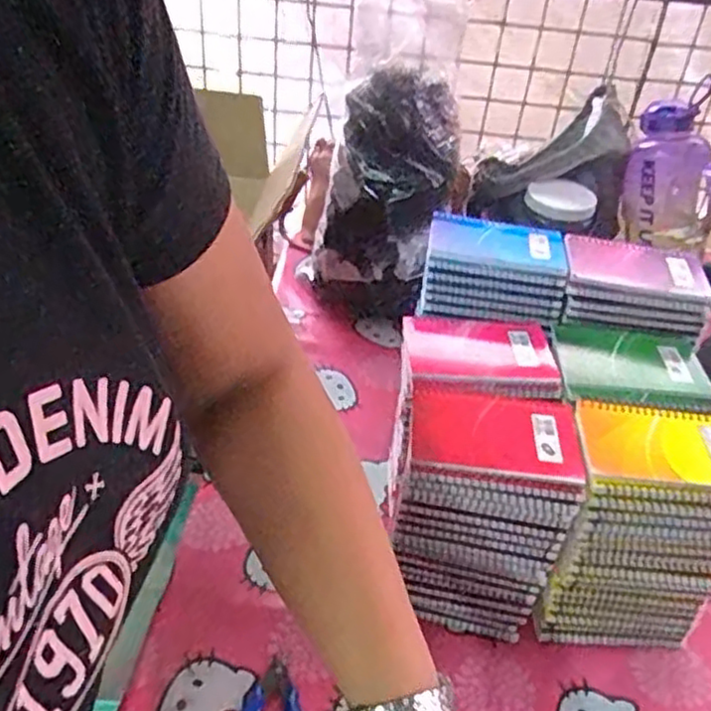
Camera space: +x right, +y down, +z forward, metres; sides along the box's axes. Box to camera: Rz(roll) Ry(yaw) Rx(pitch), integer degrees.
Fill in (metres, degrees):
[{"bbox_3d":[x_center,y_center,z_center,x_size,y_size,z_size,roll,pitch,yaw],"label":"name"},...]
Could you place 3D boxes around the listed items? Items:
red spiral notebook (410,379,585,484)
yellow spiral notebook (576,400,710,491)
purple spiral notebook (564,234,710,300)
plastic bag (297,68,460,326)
[{"bbox_3d":[0.111,0.058,0.578,0.128,0.013,0.108,8,38,1],"label":"red spiral notebook"},{"bbox_3d":[0.249,0.071,0.575,0.135,0.008,0.094,6,38,-1],"label":"yellow spiral notebook"},{"bbox_3d":[0.273,-0.089,0.696,0.137,0.015,0.084,8,38,2],"label":"purple spiral notebook"},{"bbox_3d":[0.030,-0.195,0.914,0.167,0.308,0.080,14,39,10],"label":"plastic bag"}]

